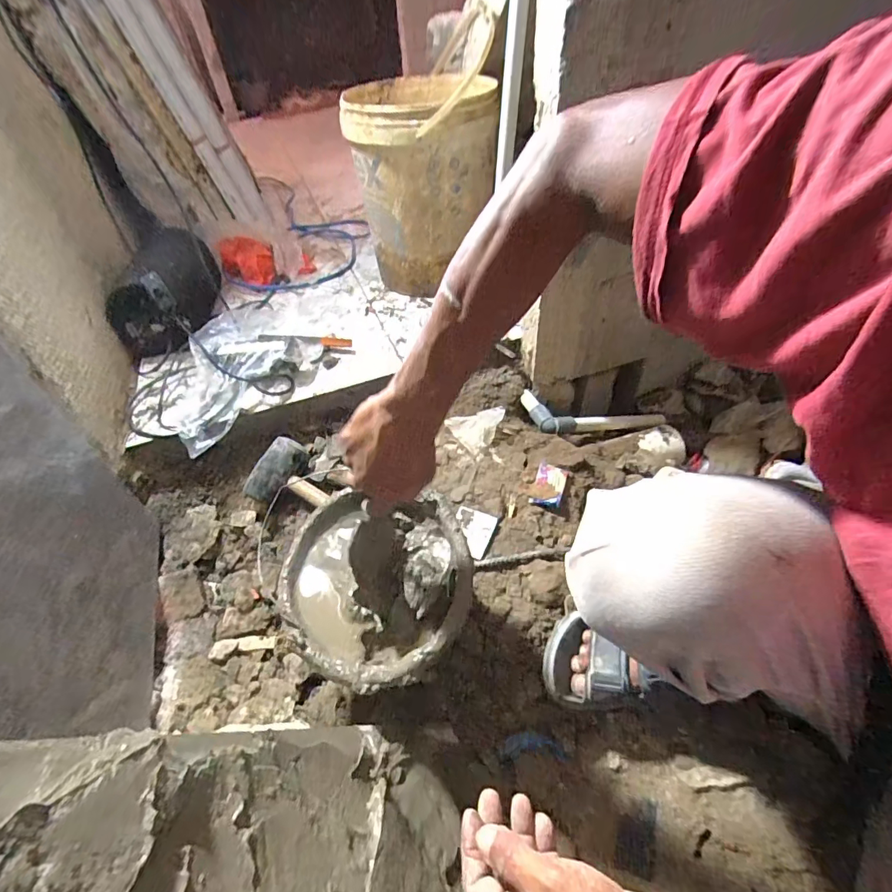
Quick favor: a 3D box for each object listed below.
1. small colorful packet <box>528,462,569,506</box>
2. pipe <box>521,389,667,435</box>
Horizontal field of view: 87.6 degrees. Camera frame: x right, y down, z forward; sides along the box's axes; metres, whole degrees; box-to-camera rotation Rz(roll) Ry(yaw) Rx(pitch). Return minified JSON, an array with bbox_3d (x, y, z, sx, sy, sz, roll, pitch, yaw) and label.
[{"bbox_3d":[0.166,0.062,0.748,0.047,0.013,0.093,12,48,17],"label":"small colorful packet"},{"bbox_3d":[0.314,-0.056,0.954,0.319,0.038,0.113,3,42,-18],"label":"pipe"}]

